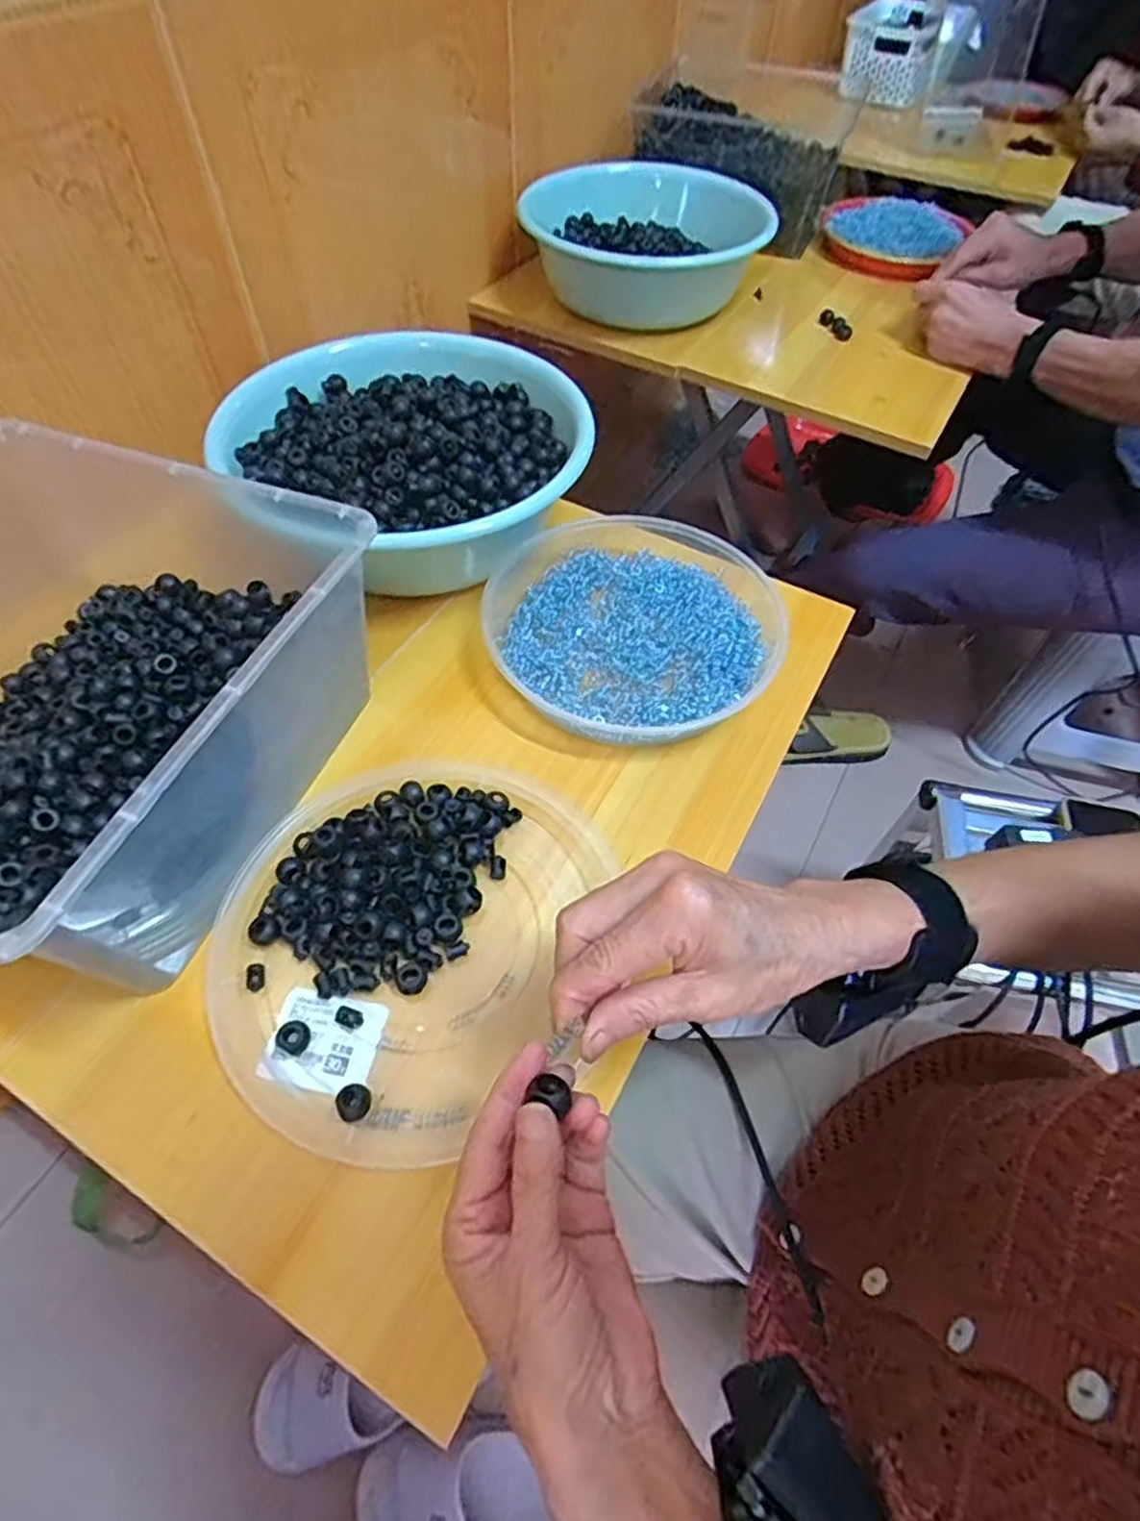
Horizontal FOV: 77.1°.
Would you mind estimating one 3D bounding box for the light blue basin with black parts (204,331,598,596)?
[{"bbox_3d":[-0.130,-0.261,0.610,0.278,0.089,0.254,1,55,-2],"label":"light blue basin with black parts"}]

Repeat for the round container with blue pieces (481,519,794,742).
[{"bbox_3d":[0.047,-0.106,0.565,0.221,0.049,0.237,1,55,-2],"label":"round container with blue pieces"}]

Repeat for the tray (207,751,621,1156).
[{"bbox_3d":[-0.097,0.101,0.424,0.216,0.030,0.228,1,55,-2],"label":"tray"}]

